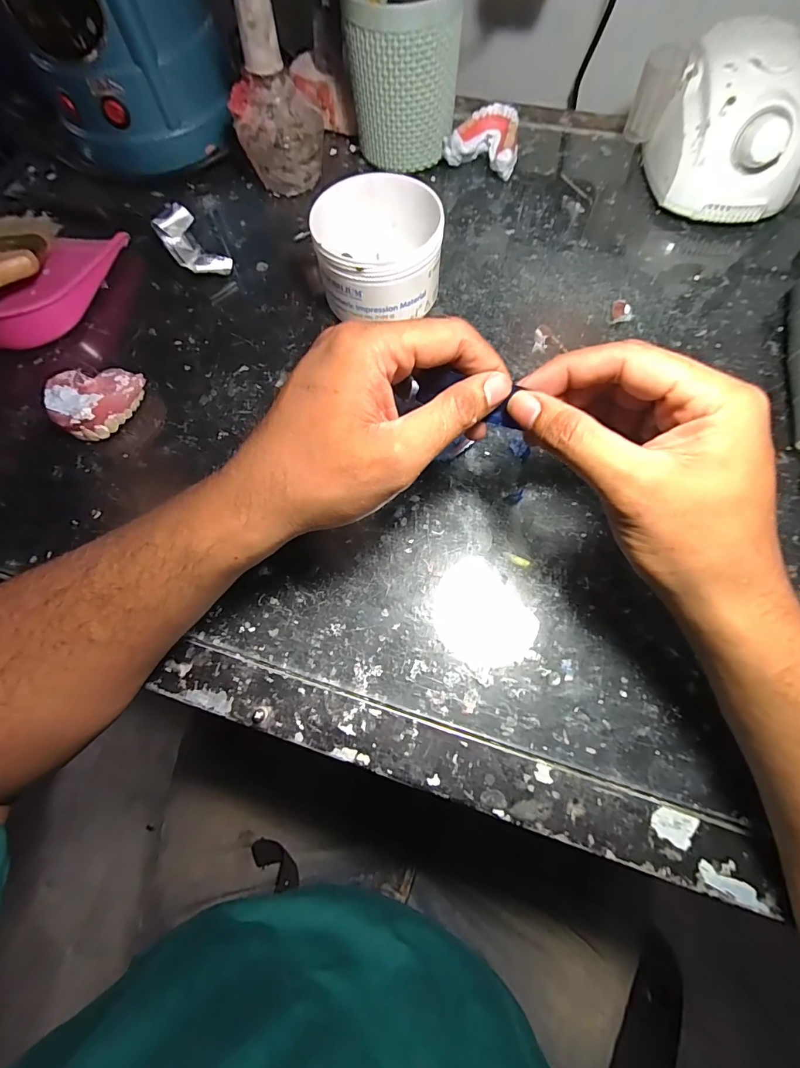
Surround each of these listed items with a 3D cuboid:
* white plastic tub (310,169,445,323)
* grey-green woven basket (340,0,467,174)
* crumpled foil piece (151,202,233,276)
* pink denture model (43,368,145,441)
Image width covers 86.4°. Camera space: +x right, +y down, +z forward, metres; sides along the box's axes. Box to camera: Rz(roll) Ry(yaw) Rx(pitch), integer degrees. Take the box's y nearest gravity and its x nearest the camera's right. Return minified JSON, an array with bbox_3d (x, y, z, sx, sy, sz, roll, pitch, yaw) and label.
[{"bbox_3d":[-0.016,-0.208,0.321,0.089,0.065,0.104,-18,69,-5],"label":"white plastic tub"},{"bbox_3d":[0.004,-0.397,0.371,0.090,0.111,0.090,-2,69,2],"label":"grey-green woven basket"},{"bbox_3d":[-0.179,-0.247,0.363,0.033,0.028,0.081,-38,72,-12],"label":"crumpled foil piece"},{"bbox_3d":[-0.224,-0.101,0.305,0.061,0.027,0.059,32,73,13],"label":"pink denture model"}]

